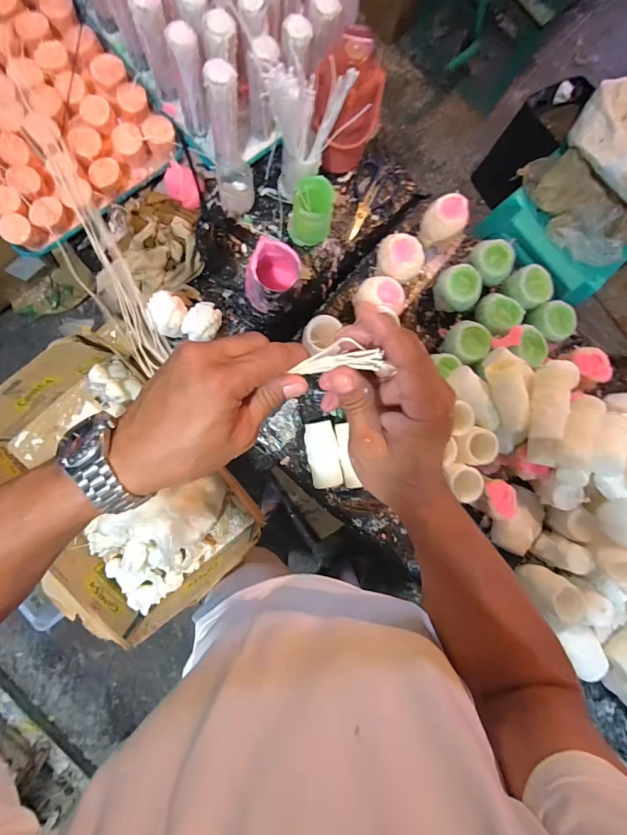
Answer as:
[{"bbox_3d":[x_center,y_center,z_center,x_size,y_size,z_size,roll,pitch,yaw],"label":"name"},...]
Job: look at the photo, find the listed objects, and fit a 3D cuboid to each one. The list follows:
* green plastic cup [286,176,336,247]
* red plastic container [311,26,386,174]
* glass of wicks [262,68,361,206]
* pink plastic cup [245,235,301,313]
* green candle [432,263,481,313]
[{"bbox_3d":[-0.006,-0.357,0.680,0.075,0.095,0.086,9,87,-5],"label":"green plastic cup"},{"bbox_3d":[0.055,-0.506,0.642,0.110,0.207,0.087,-36,91,-6],"label":"red plastic container"},{"bbox_3d":[-0.011,-0.457,0.620,0.080,0.231,0.123,41,84,-2],"label":"glass of wicks"},{"bbox_3d":[-0.073,-0.239,0.662,0.095,0.112,0.098,7,87,-5],"label":"pink plastic cup"},{"bbox_3d":[0.267,-0.239,0.714,0.070,0.078,0.083,-43,92,-6],"label":"green candle"}]

